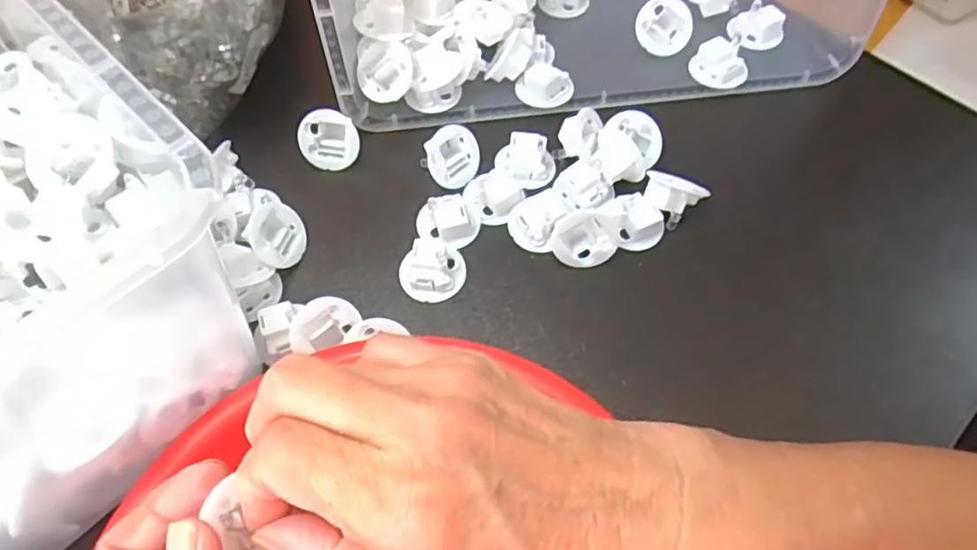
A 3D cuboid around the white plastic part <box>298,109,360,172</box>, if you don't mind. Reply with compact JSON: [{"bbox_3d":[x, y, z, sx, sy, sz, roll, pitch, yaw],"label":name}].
[{"bbox_3d":[-0.088,-0.077,0.351,0.031,0.033,0.017,-12,25,5],"label":"white plastic part"}]

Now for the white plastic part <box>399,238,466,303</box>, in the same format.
[{"bbox_3d":[-0.028,-0.003,0.310,0.032,0.016,0.028,-8,63,-4],"label":"white plastic part"}]

